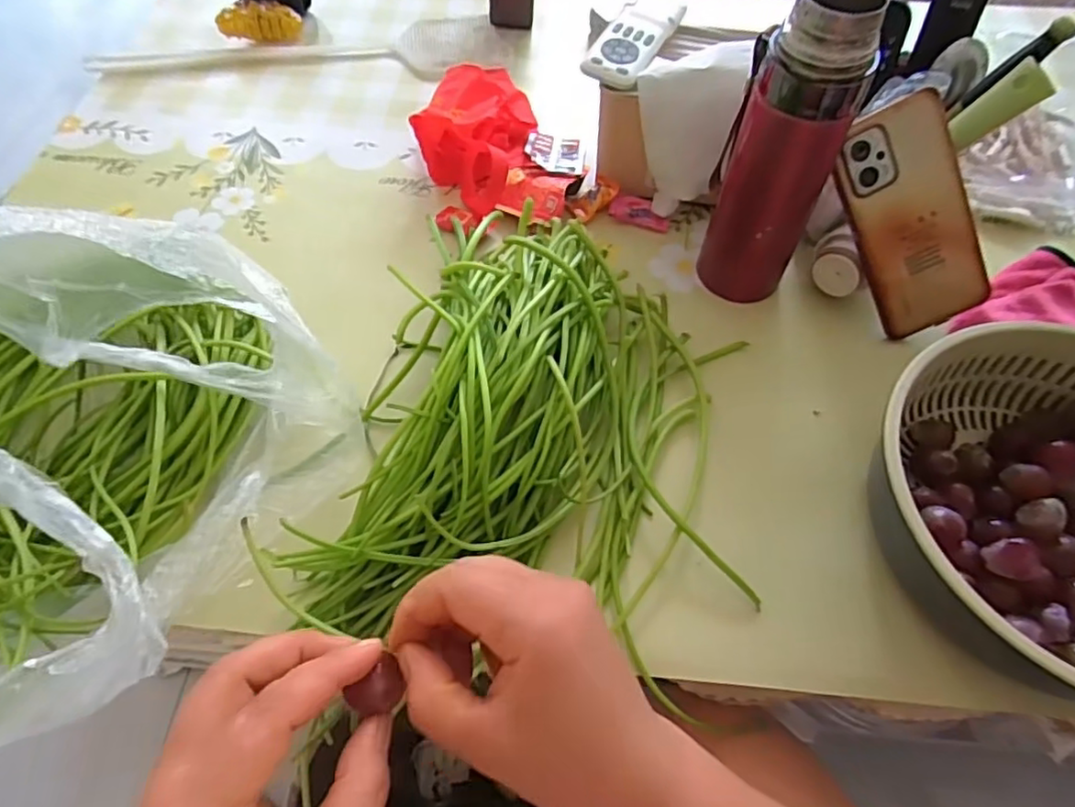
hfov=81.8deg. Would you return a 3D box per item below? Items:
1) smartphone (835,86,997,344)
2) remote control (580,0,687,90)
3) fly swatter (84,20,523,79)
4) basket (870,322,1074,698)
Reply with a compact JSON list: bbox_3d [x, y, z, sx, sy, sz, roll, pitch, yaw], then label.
[{"bbox_3d":[0.272,-0.132,0.450,0.077,0.163,0.010,-25,21,16],"label":"smartphone"},{"bbox_3d":[0.084,-0.305,0.511,0.049,0.014,0.128,23,62,13],"label":"remote control"},{"bbox_3d":[-0.250,-0.386,0.686,0.458,0.009,0.095,-5,59,-3],"label":"fly swatter"},{"bbox_3d":[0.308,0.066,0.371,0.221,0.086,0.212,0,59,0],"label":"basket"}]

